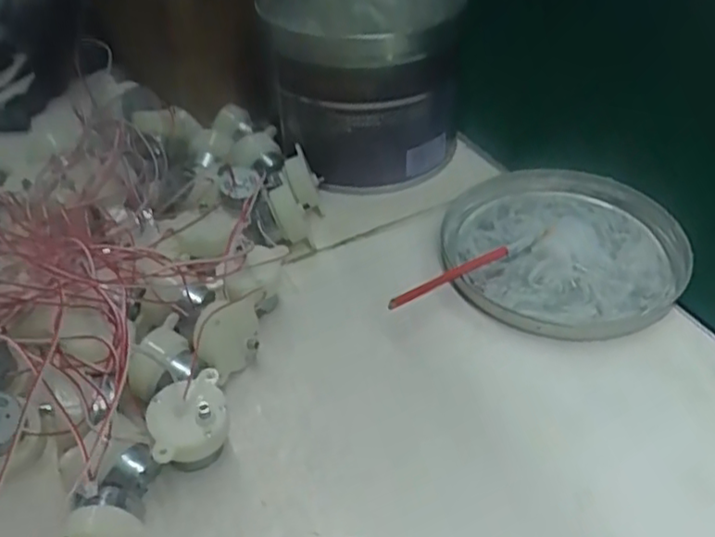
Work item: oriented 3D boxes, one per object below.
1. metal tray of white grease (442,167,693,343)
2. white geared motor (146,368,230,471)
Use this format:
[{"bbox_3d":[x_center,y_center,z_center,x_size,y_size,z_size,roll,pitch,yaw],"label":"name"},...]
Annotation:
[{"bbox_3d":[0.117,-0.015,0.377,0.127,0.010,0.142,10,43,13],"label":"metal tray of white grease"},{"bbox_3d":[-0.069,0.066,0.275,0.031,0.028,0.033,-15,43,-14],"label":"white geared motor"}]

